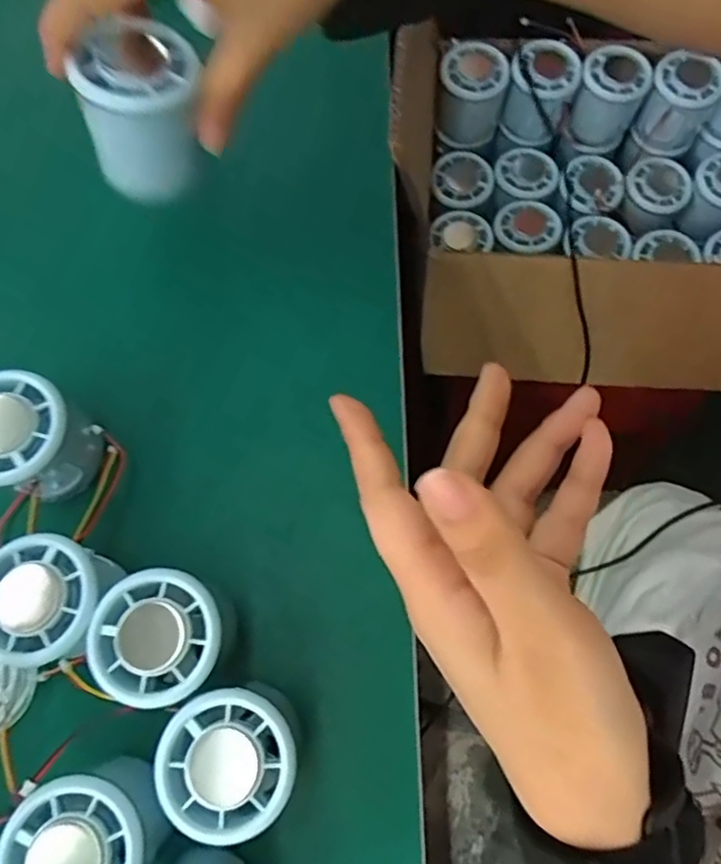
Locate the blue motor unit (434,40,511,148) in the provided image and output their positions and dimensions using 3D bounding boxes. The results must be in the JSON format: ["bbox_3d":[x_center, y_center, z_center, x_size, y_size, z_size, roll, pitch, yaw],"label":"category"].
[{"bbox_3d":[0.098,-0.297,0.556,0.057,0.070,0.051,11,74,5],"label":"blue motor unit"}]

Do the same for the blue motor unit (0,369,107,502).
[{"bbox_3d":[-0.170,0.003,0.321,0.055,0.050,0.055,0,73,1],"label":"blue motor unit"}]

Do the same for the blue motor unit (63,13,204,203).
[{"bbox_3d":[-0.102,-0.153,0.295,0.057,0.053,0.059,-17,74,-4],"label":"blue motor unit"}]

